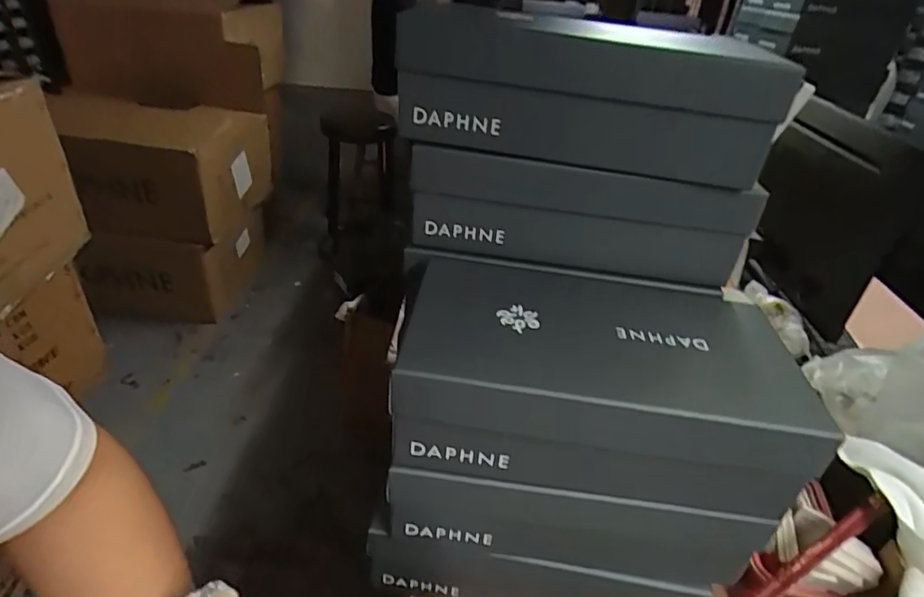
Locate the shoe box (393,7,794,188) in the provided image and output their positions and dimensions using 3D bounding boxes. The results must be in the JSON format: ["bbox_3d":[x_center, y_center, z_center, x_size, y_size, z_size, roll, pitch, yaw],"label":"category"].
[{"bbox_3d":[0.120,-0.197,0.503,0.306,0.090,0.203,10,33,6],"label":"shoe box"}]

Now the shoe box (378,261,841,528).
[{"bbox_3d":[0.104,0.062,0.469,0.301,0.121,0.207,8,33,3],"label":"shoe box"}]

